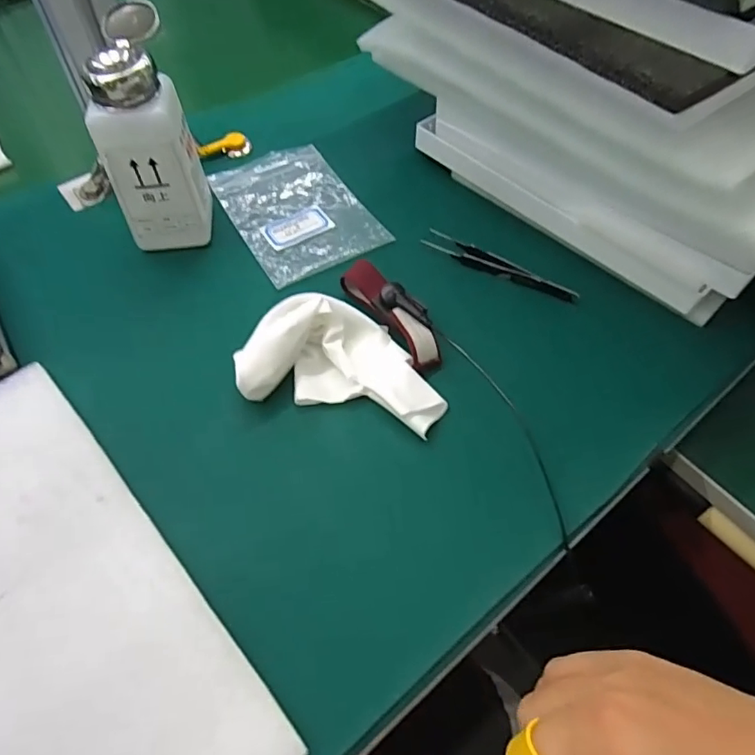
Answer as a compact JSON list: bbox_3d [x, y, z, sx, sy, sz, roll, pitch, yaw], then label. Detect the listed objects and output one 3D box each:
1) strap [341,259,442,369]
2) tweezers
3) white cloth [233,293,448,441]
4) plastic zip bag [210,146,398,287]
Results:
[{"bbox_3d":[0.011,-0.041,0.353,0.027,0.019,0.086,-33,63,-22],"label":"strap"},{"bbox_3d":[0.084,-0.077,0.386,0.114,0.008,0.018,30,60,17],"label":"tweezers"},{"bbox_3d":[-0.018,-0.013,0.326,0.122,0.035,0.074,10,56,4],"label":"white cloth"},{"bbox_3d":[-0.063,-0.129,0.421,0.093,0.006,0.130,-27,63,-17],"label":"plastic zip bag"}]

